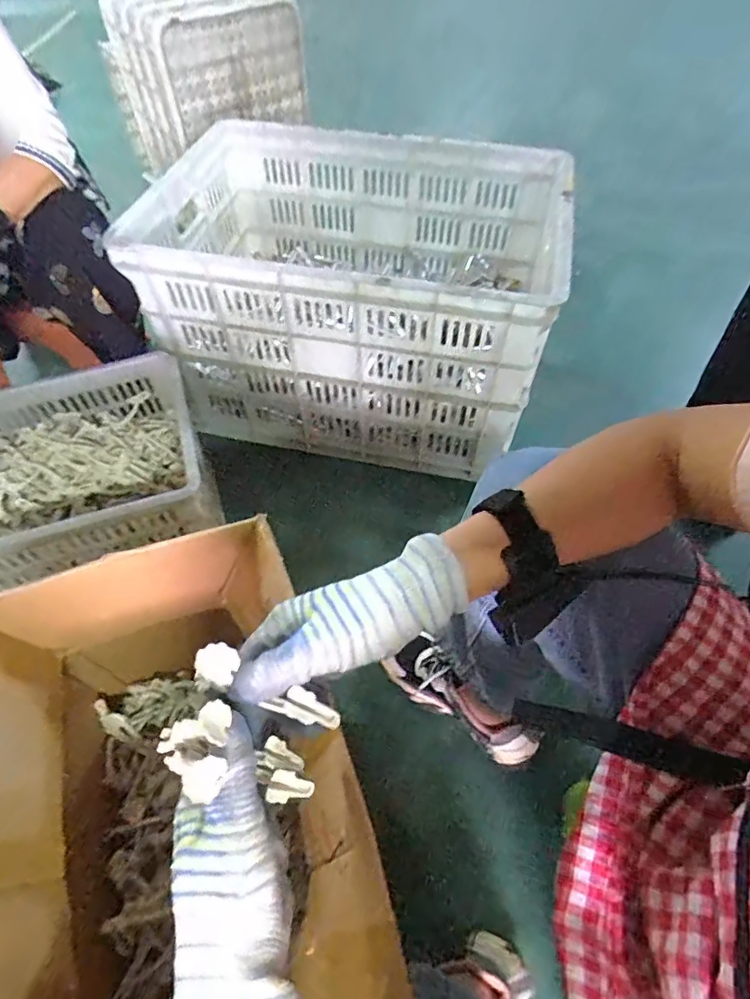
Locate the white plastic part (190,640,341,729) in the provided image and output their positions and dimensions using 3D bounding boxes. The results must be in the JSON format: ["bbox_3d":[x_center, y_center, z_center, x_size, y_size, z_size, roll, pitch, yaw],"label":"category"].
[{"bbox_3d":[-0.063,0.111,0.301,0.092,0.022,0.020,36,56,-19],"label":"white plastic part"}]

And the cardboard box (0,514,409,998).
[{"bbox_3d":[-0.183,0.285,0.508,0.303,0.317,0.383,-21,58,-14],"label":"cardboard box"}]

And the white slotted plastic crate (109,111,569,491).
[{"bbox_3d":[-0.026,-0.383,0.992,0.656,0.406,0.475,13,57,8],"label":"white slotted plastic crate"}]

